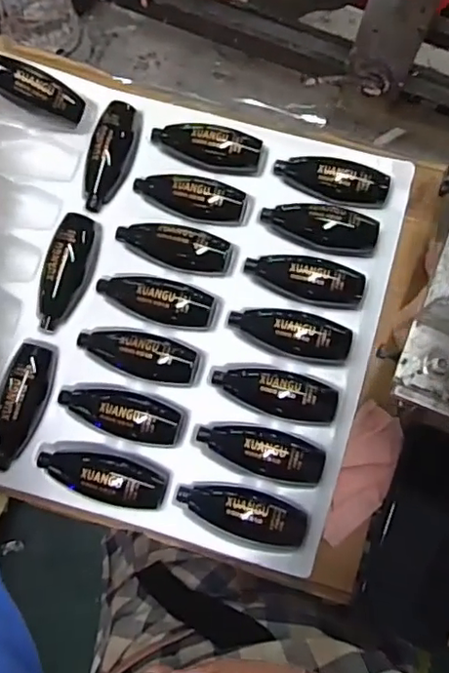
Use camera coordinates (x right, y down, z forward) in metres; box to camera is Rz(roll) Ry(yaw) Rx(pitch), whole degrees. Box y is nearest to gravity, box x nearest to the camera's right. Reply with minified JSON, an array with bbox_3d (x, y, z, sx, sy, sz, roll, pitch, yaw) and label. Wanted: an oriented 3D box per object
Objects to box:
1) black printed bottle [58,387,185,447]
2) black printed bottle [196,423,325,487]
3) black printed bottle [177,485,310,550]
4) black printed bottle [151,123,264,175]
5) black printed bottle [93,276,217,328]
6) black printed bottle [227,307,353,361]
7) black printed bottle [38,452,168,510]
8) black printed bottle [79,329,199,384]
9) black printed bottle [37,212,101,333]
[{"bbox_3d":[-0.084,0.060,0.456,0.099,0.022,0.038,18,77,3],"label":"black printed bottle"},{"bbox_3d":[0.030,0.090,0.450,0.101,0.034,0.038,15,77,3],"label":"black printed bottle"},{"bbox_3d":[0.014,0.138,0.443,0.102,0.027,0.039,16,77,3],"label":"black printed bottle"},{"bbox_3d":[-0.014,-0.177,0.514,0.099,0.028,0.042,16,77,3],"label":"black printed bottle"},{"bbox_3d":[-0.058,-0.035,0.476,0.100,0.021,0.037,14,77,2],"label":"black printed bottle"},{"bbox_3d":[0.055,-0.007,0.468,0.101,0.026,0.038,13,77,2],"label":"black printed bottle"},{"bbox_3d":[-0.098,0.111,0.451,0.103,0.025,0.036,13,77,2],"label":"black printed bottle"},{"bbox_3d":[-0.072,0.012,0.466,0.100,0.026,0.037,13,77,2],"label":"black printed bottle"},{"bbox_3d":[-0.134,-0.055,0.484,0.037,0.019,0.100,15,77,3],"label":"black printed bottle"}]

